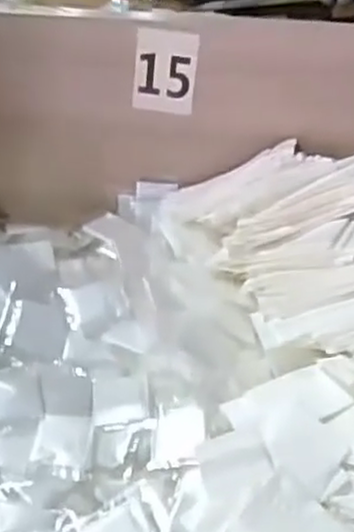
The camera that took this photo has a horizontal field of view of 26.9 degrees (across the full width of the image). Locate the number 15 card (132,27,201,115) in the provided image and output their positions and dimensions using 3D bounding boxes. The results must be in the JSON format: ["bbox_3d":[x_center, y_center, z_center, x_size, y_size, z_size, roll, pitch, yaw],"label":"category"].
[{"bbox_3d":[-0.009,-0.159,0.609,0.052,0.067,0.009,4,41,5],"label":"number 15 card"}]

